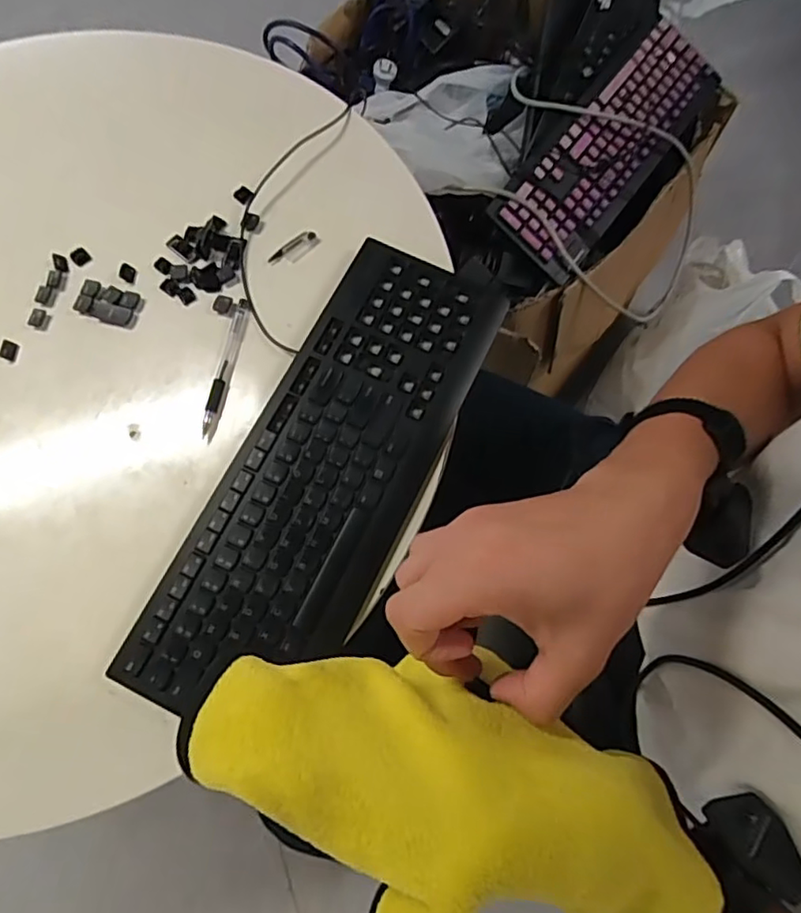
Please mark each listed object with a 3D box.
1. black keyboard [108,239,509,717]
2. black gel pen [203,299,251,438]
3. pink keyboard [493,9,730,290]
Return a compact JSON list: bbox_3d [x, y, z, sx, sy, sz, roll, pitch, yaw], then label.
[{"bbox_3d":[-0.057,0.006,0.480,0.142,0.018,0.407,24,72,10],"label":"black keyboard"},{"bbox_3d":[-0.154,-0.081,0.518,0.015,0.008,0.129,9,70,5],"label":"black gel pen"},{"bbox_3d":[0.300,-0.439,0.847,0.157,0.037,0.441,41,75,-11],"label":"pink keyboard"}]

